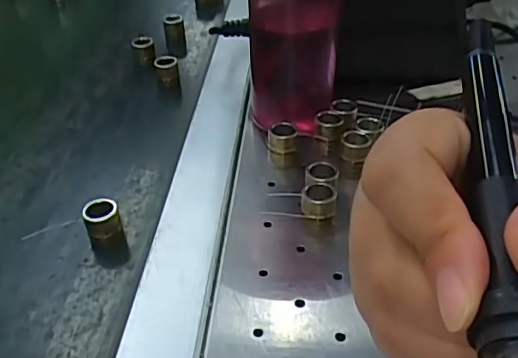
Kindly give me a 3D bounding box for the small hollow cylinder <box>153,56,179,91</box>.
[{"bbox_3d":[-0.083,-0.096,0.506,0.021,0.022,0.019,-1,37,5],"label":"small hollow cylinder"}]

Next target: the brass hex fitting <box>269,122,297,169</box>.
[{"bbox_3d":[0.016,-0.024,0.392,0.019,0.027,0.022,-4,37,1],"label":"brass hex fitting"}]

